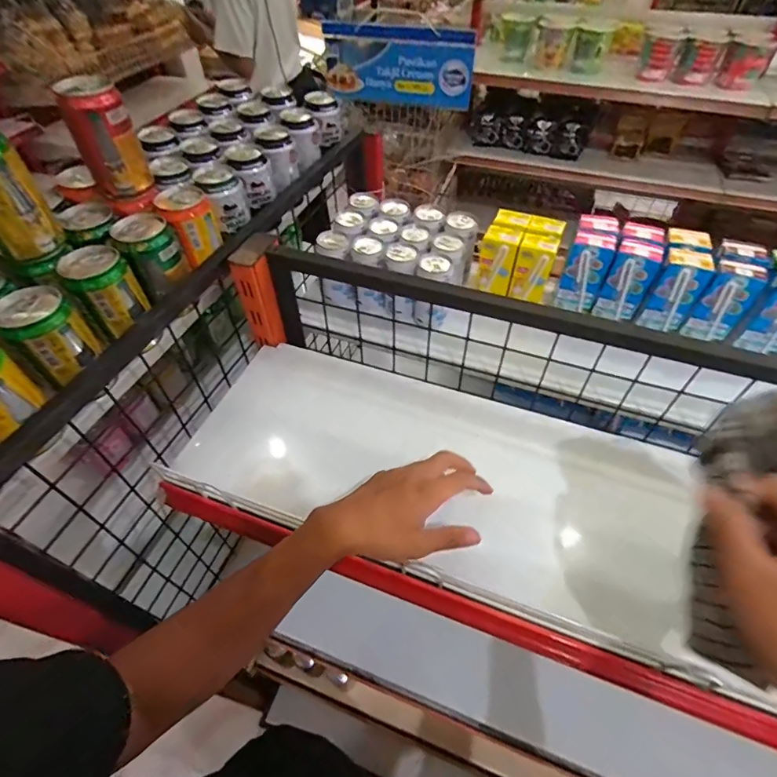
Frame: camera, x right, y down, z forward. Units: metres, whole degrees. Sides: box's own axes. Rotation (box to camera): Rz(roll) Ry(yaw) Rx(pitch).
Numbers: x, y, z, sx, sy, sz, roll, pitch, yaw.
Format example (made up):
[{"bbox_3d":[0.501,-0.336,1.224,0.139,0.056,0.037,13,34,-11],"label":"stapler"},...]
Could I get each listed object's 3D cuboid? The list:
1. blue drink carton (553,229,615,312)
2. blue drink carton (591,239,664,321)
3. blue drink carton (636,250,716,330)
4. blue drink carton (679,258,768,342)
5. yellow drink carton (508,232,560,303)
[{"bbox_3d":[0.275,-0.163,0.622,0.053,0.097,0.048,24,55,19],"label":"blue drink carton"},{"bbox_3d":[0.329,-0.148,0.609,0.052,0.097,0.044,24,55,19],"label":"blue drink carton"},{"bbox_3d":[0.381,-0.129,0.594,0.053,0.106,0.034,19,53,16],"label":"blue drink carton"},{"bbox_3d":[0.438,-0.112,0.579,0.055,0.100,0.038,24,55,19],"label":"blue drink carton"},{"bbox_3d":[0.212,-0.177,0.644,0.047,0.083,0.048,18,53,15],"label":"yellow drink carton"}]

